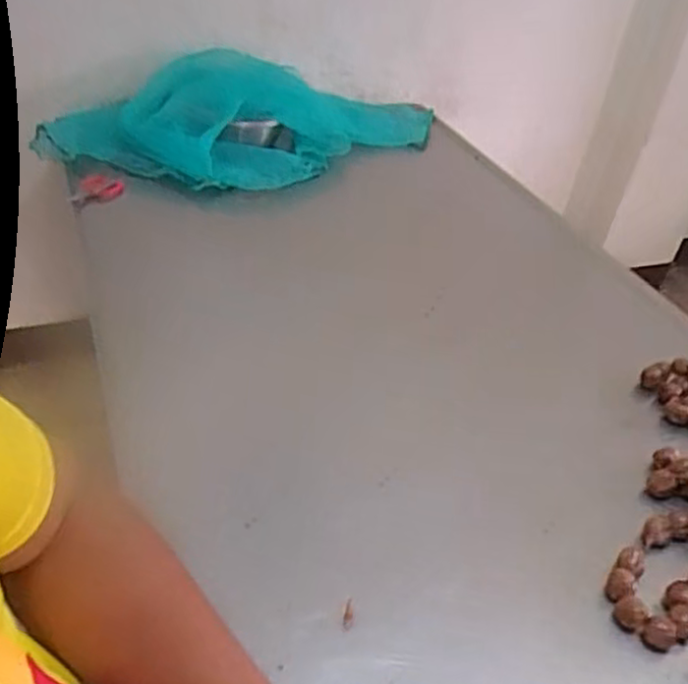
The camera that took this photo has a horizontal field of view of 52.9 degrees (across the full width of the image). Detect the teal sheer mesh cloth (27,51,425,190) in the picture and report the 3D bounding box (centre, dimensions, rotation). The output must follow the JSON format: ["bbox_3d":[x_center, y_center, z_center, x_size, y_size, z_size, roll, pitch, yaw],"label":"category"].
[{"bbox_3d":[-0.172,-0.496,1.523,0.941,0.198,0.277,-10,42,-20],"label":"teal sheer mesh cloth"}]

